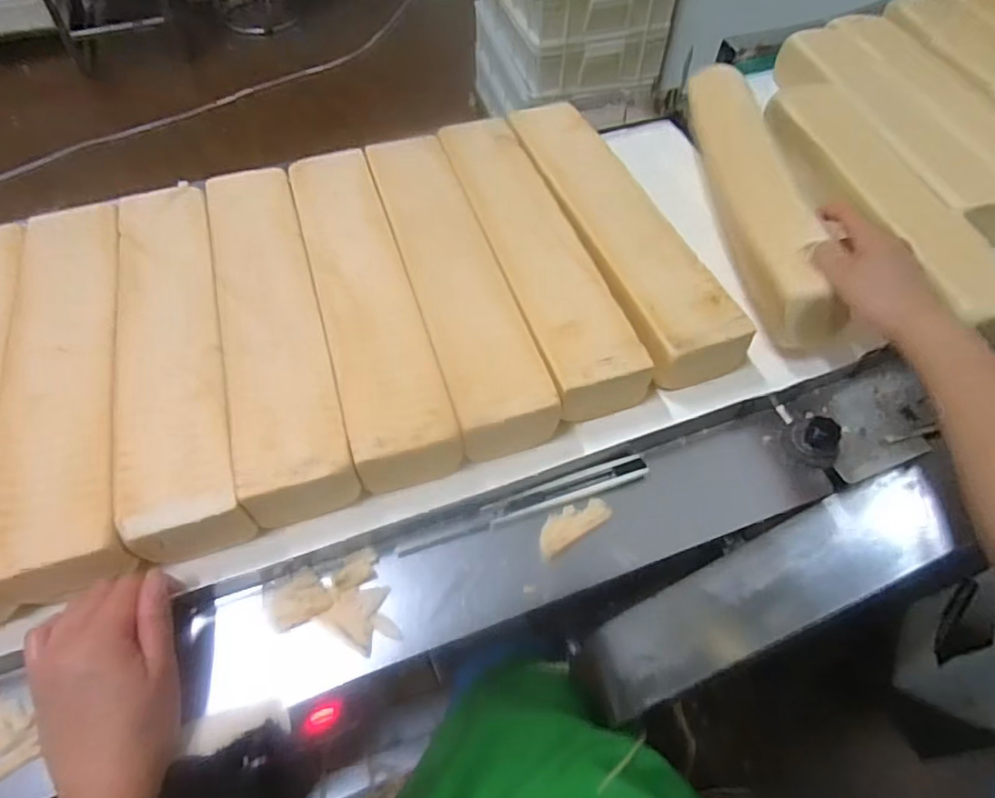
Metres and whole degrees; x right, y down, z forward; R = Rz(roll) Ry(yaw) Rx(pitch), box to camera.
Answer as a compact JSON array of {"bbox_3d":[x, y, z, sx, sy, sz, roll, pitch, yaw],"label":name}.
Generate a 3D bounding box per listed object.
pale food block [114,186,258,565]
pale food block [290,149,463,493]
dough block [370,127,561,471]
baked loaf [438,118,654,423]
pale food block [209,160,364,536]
[{"bbox_3d":[-0.256,-0.038,0.487,0.076,0.053,0.362,-16,55,-10],"label":"pale food block"},{"bbox_3d":[-0.110,-0.087,0.525,0.087,0.055,0.370,-15,55,-10],"label":"pale food block"},{"bbox_3d":[-0.039,-0.105,0.538,0.085,0.054,0.378,-15,55,-10],"label":"dough block"},{"bbox_3d":[0.030,-0.135,0.562,0.080,0.059,0.366,-15,55,-10],"label":"baked loaf"},{"bbox_3d":[-0.186,-0.065,0.505,0.074,0.056,0.339,-15,56,-11],"label":"pale food block"}]

